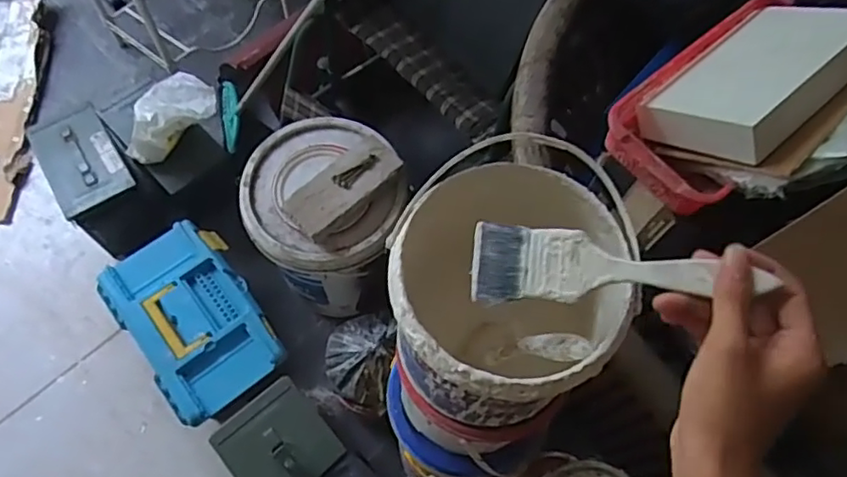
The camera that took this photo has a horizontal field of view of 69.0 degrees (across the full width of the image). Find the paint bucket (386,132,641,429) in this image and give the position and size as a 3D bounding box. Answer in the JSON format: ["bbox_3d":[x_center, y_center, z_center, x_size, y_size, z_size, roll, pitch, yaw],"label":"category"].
[{"bbox_3d":[0.068,0.054,0.537,0.179,0.192,0.191,1,66,-2],"label":"paint bucket"}]

